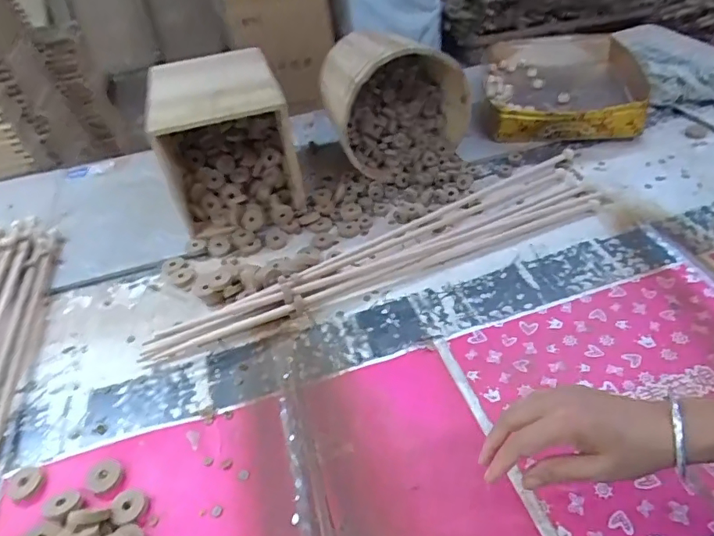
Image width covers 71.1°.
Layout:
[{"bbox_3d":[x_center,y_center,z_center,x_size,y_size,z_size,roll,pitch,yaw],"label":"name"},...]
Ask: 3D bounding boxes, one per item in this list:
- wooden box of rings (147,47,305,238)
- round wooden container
[{"bbox_3d":[-0.224,-0.216,0.877,0.210,0.214,0.276,-18,43,-10],"label":"wooden box of rings"},{"bbox_3d":[0.073,-0.303,0.911,0.245,0.207,0.199,-6,42,3],"label":"round wooden container"}]

